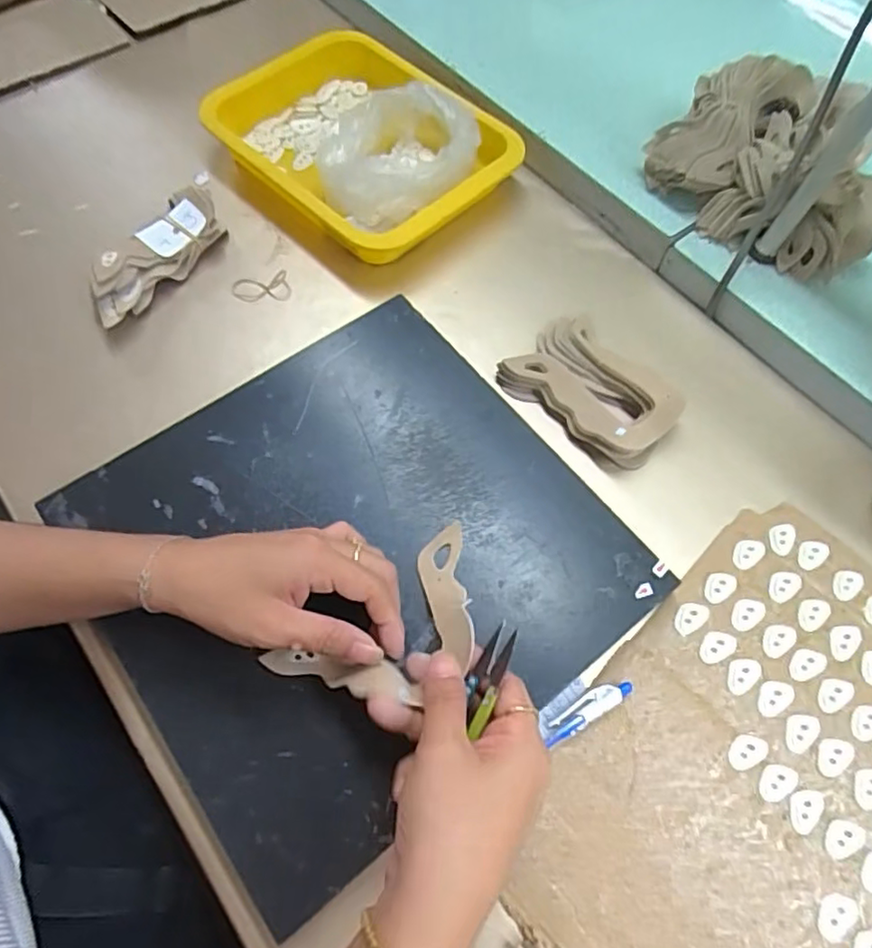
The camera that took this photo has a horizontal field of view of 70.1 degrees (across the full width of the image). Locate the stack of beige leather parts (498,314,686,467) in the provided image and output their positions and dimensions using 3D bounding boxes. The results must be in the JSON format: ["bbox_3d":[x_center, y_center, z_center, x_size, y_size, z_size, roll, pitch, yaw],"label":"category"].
[{"bbox_3d":[0.122,-0.068,0.476,0.087,0.024,0.126,-40,71,-18],"label":"stack of beige leather parts"}]

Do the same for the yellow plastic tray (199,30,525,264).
[{"bbox_3d":[-0.076,-0.313,0.572,0.266,0.064,0.191,41,70,17],"label":"yellow plastic tray"}]

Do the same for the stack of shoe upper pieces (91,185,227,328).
[{"bbox_3d":[-0.233,-0.181,0.511,0.041,0.043,0.136,31,67,13],"label":"stack of shoe upper pieces"}]

